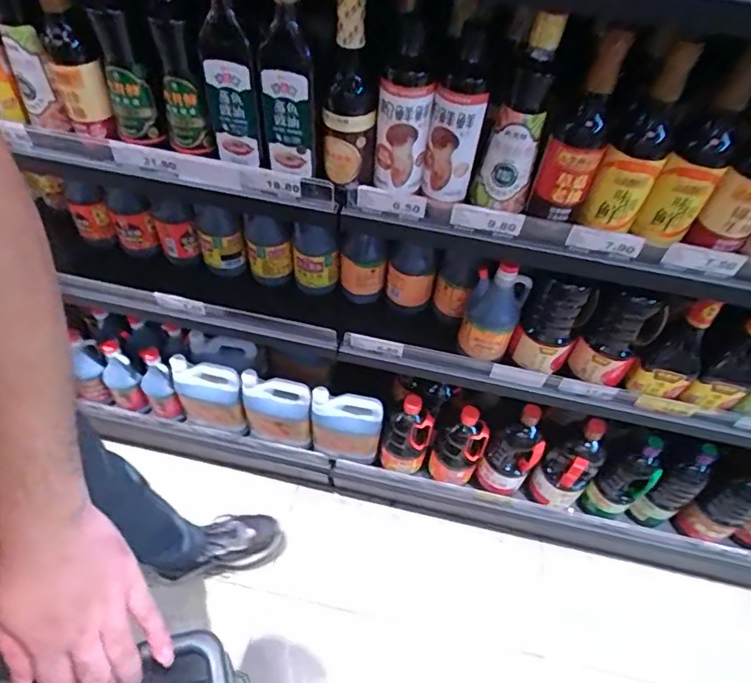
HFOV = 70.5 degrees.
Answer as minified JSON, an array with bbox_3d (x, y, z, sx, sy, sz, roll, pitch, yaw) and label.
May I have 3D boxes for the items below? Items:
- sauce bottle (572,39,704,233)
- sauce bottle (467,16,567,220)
[{"bbox_3d":[0.295,-0.220,0.601,0.071,0.197,0.060,31,55,19],"label":"sauce bottle"},{"bbox_3d":[0.164,-0.254,0.606,0.061,0.218,0.057,19,52,10],"label":"sauce bottle"}]

